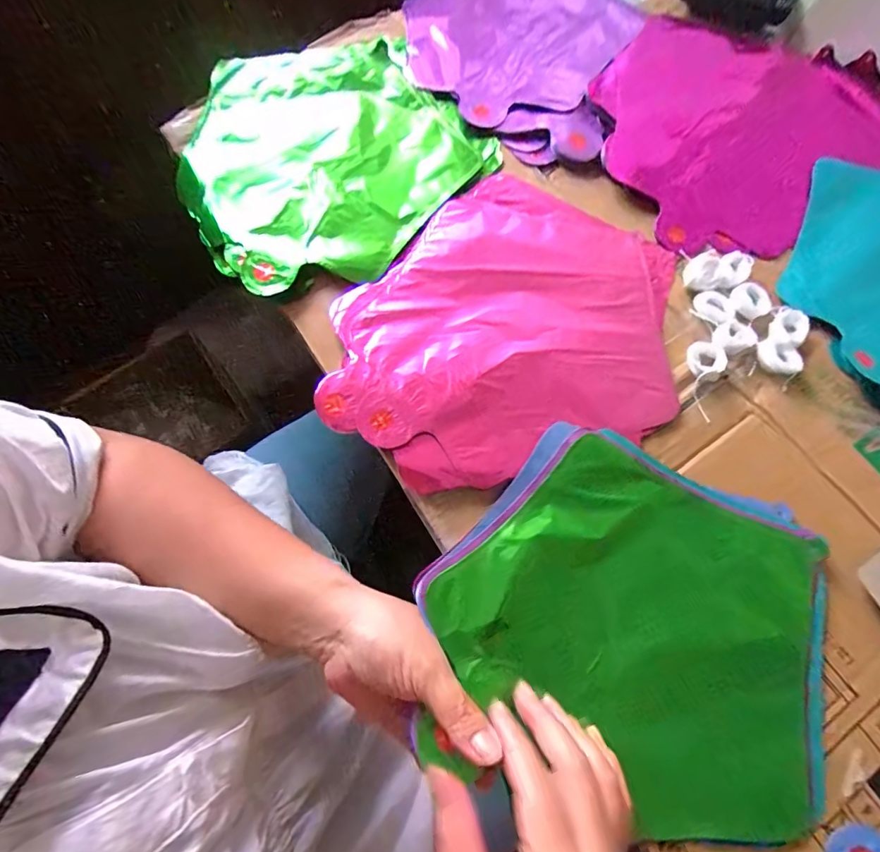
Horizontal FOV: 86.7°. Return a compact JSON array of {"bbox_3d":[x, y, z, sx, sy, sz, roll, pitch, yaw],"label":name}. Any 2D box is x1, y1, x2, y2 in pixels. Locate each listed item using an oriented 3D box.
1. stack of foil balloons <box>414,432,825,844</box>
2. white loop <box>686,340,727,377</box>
[{"bbox_3d":[0.116,0.122,0.288,0.226,0.015,0.202,19,72,5],"label":"stack of foil balloons"},{"bbox_3d":[0.196,-0.051,0.343,0.027,0.012,0.029,1,71,-2],"label":"white loop"}]

